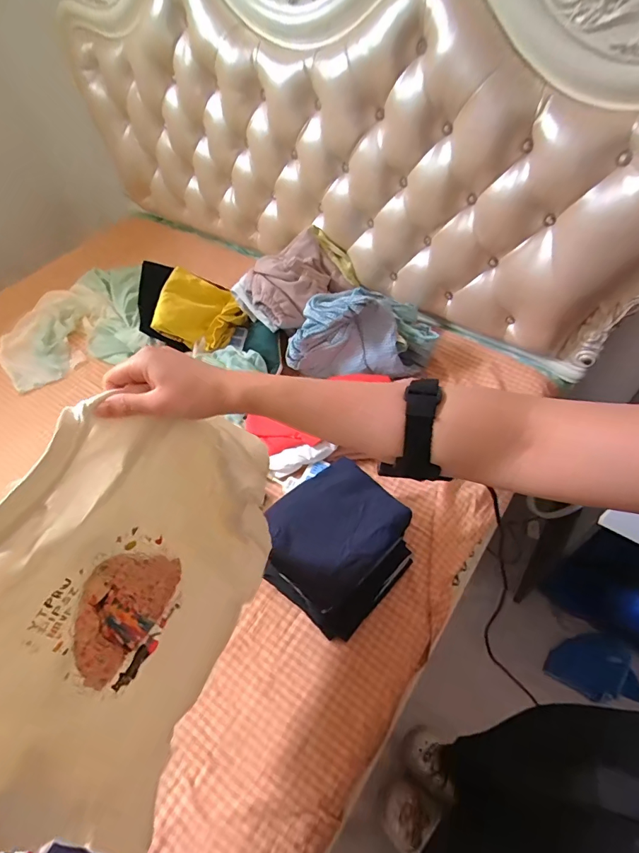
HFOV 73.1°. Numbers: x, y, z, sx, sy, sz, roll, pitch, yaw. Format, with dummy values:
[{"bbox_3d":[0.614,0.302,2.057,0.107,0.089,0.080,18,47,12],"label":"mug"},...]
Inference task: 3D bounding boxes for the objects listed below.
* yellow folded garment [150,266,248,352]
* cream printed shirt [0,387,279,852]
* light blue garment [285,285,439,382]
[{"bbox_3d":[-0.352,-0.345,1.285,0.236,0.071,0.235,22,70,-24],"label":"yellow folded garment"},{"bbox_3d":[-0.181,0.203,0.467,0.091,0.458,0.378,19,51,15],"label":"cream printed shirt"},{"bbox_3d":[0.104,-0.258,1.158,0.388,0.205,0.176,-5,51,-1],"label":"light blue garment"}]

